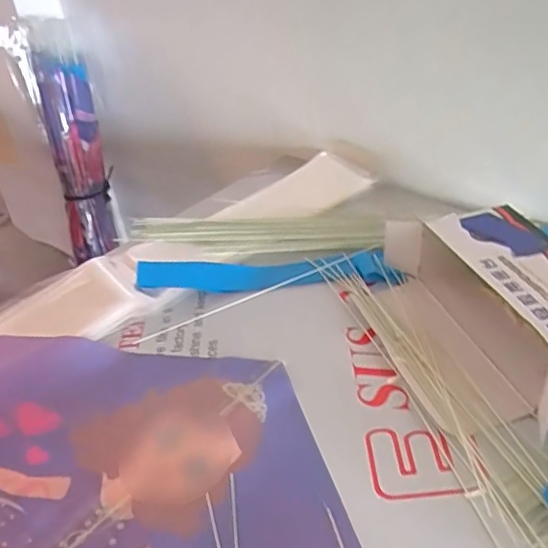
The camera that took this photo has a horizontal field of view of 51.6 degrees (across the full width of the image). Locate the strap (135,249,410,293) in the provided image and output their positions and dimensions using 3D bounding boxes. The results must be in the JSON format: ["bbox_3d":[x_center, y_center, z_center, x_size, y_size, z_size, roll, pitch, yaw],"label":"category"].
[{"bbox_3d":[-0.005,-0.007,0.679,0.307,0.031,0.054,-4,38,1],"label":"strap"}]

